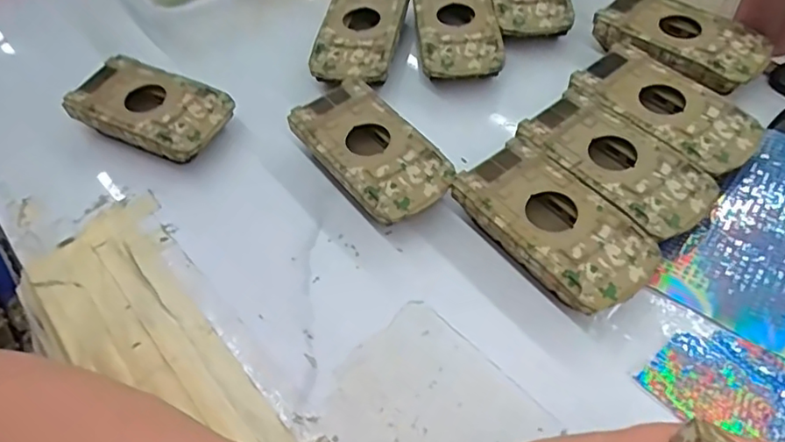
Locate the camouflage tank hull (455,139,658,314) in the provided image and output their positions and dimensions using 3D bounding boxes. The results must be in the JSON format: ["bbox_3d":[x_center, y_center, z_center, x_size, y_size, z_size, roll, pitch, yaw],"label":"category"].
[{"bbox_3d":[0.078,0.005,0.291,0.053,0.025,0.094,-37,58,-20],"label":"camouflage tank hull"}]

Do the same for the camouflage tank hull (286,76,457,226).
[{"bbox_3d":[-0.011,-0.035,0.328,0.051,0.027,0.094,-34,58,-18],"label":"camouflage tank hull"}]

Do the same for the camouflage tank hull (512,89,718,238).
[{"bbox_3d":[0.115,-0.026,0.310,0.049,0.023,0.095,-37,59,-20],"label":"camouflage tank hull"}]

